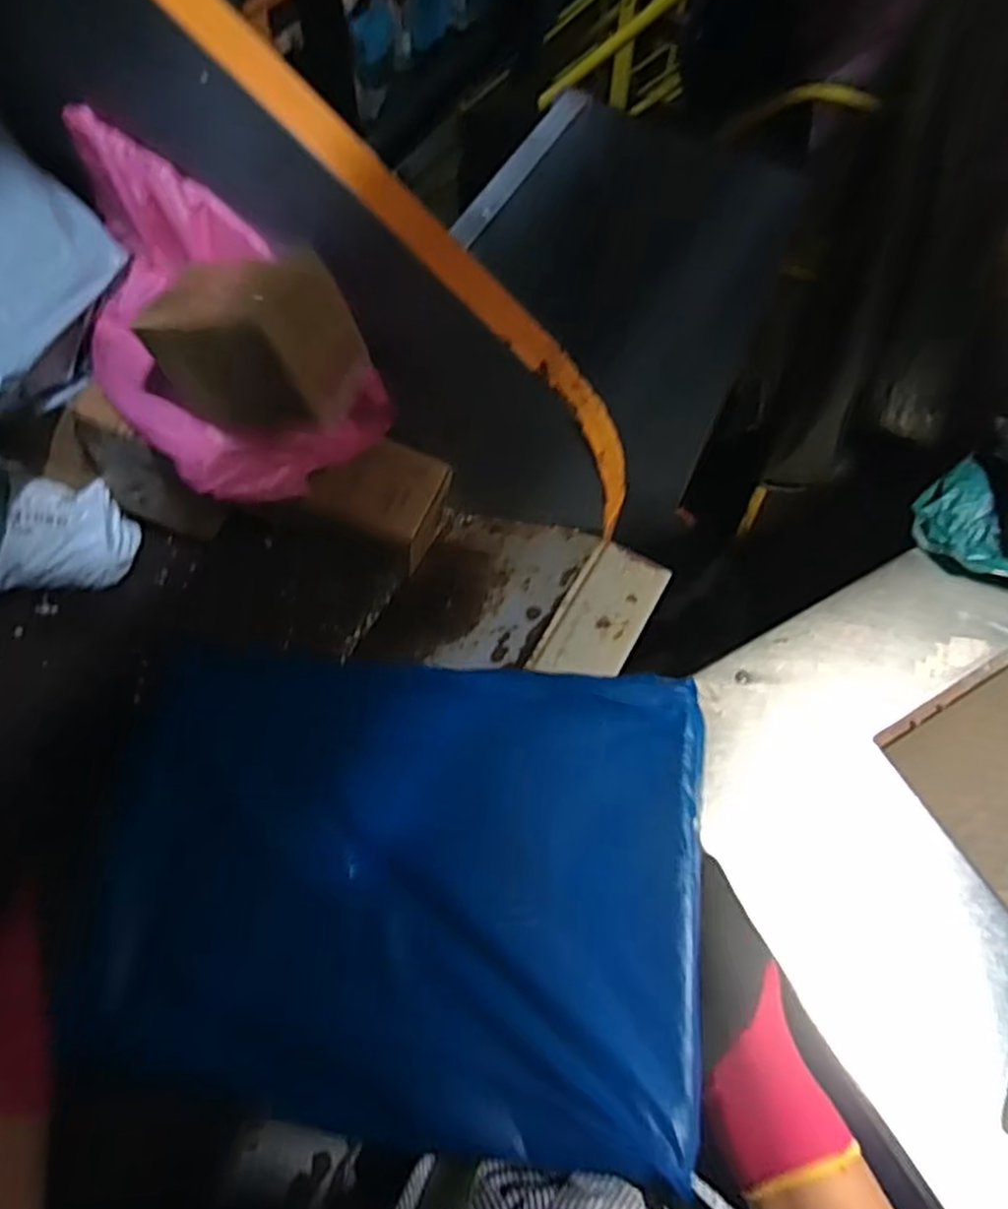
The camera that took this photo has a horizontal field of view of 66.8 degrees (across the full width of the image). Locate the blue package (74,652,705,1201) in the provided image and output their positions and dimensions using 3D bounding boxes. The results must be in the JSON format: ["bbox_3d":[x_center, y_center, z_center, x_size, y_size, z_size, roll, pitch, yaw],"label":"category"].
[{"bbox_3d":[-0.062,0.144,0.412,0.320,0.044,0.234,6,64,2],"label":"blue package"}]

